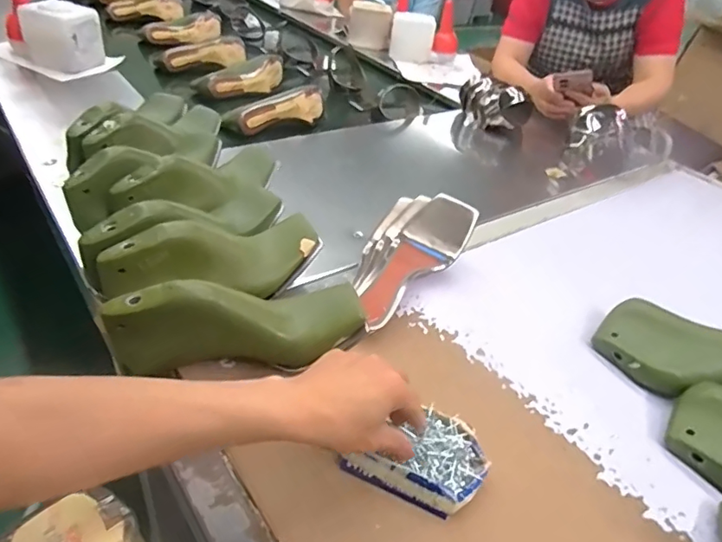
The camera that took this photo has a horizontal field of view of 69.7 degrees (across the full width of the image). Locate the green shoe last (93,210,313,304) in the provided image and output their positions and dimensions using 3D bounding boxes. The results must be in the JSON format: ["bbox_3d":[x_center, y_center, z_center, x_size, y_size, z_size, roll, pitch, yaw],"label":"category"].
[{"bbox_3d":[-0.155,-0.013,0.570,0.233,0.071,0.068,-20,46,-33],"label":"green shoe last"}]

